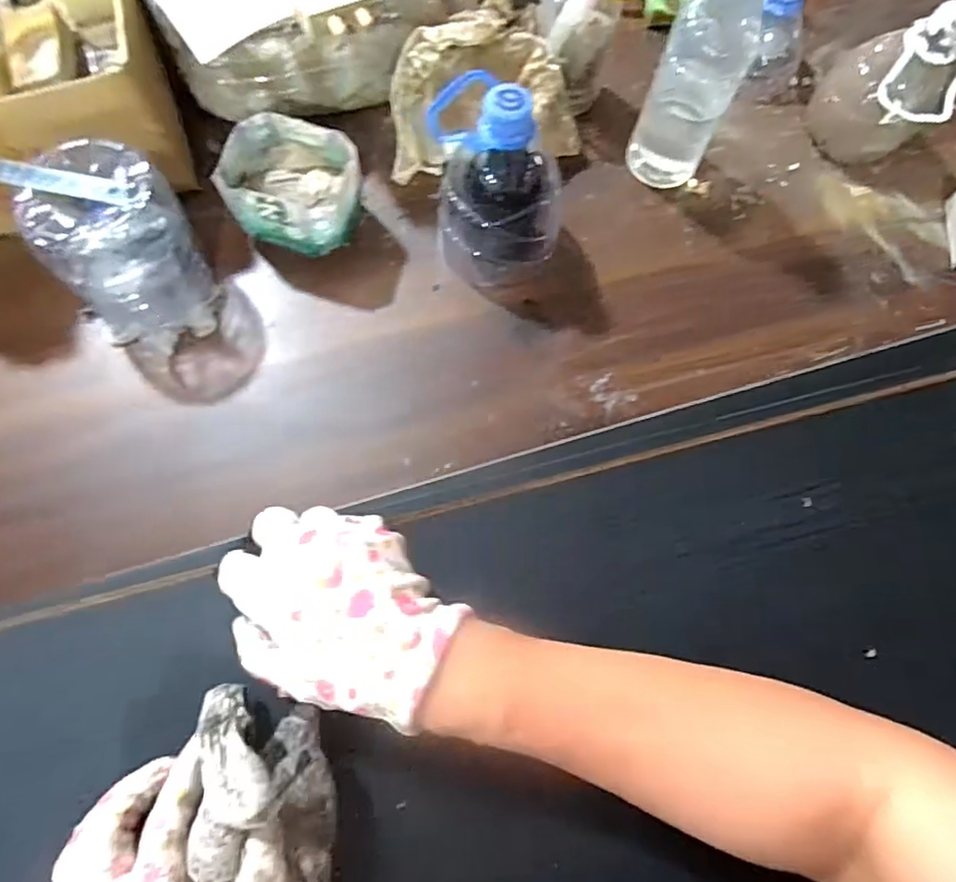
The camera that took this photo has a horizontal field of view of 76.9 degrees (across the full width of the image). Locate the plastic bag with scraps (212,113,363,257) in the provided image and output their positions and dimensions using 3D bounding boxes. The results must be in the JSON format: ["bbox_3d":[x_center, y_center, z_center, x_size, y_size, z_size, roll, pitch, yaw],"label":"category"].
[{"bbox_3d":[-0.148,-0.204,0.493,0.105,0.062,0.091,15,80,1],"label":"plastic bag with scraps"}]

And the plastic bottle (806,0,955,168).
[{"bbox_3d":[0.351,-0.304,0.513,0.096,0.123,0.085,42,82,5],"label":"plastic bottle"}]

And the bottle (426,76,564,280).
[{"bbox_3d":[0.017,-0.200,0.458,0.095,0.134,0.109,-7,81,-3],"label":"bottle"}]

